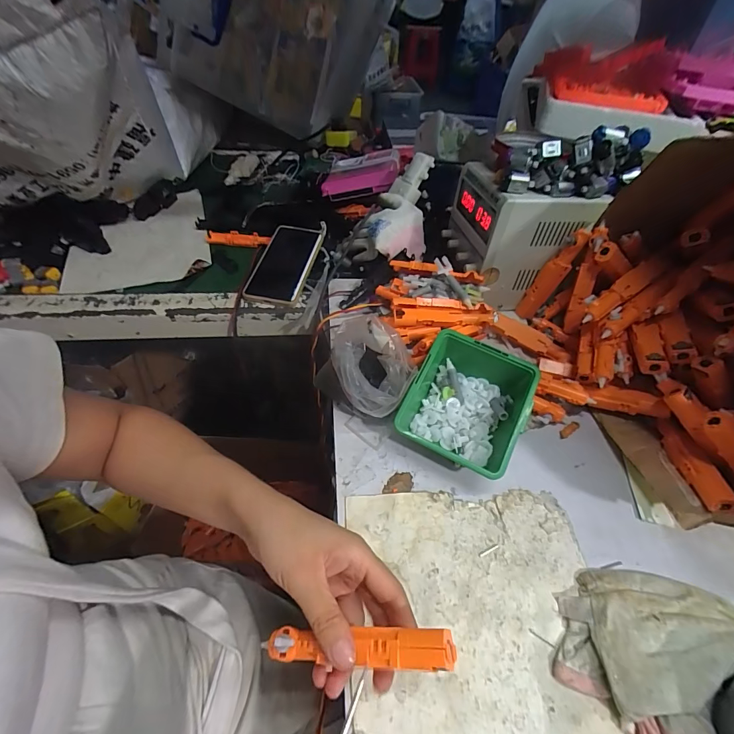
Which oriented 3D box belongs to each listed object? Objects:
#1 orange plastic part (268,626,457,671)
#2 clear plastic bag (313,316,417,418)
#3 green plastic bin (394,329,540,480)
[{"bbox_3d":[-0.008,0.171,0.227,0.120,0.017,0.019,-13,50,19],"label":"orange plastic part"},{"bbox_3d":[0.004,0.004,0.391,0.078,0.081,0.096,-33,61,-25],"label":"clear plastic bag"},{"bbox_3d":[0.102,0.036,0.384,0.117,0.065,0.133,26,65,21],"label":"green plastic bin"}]

